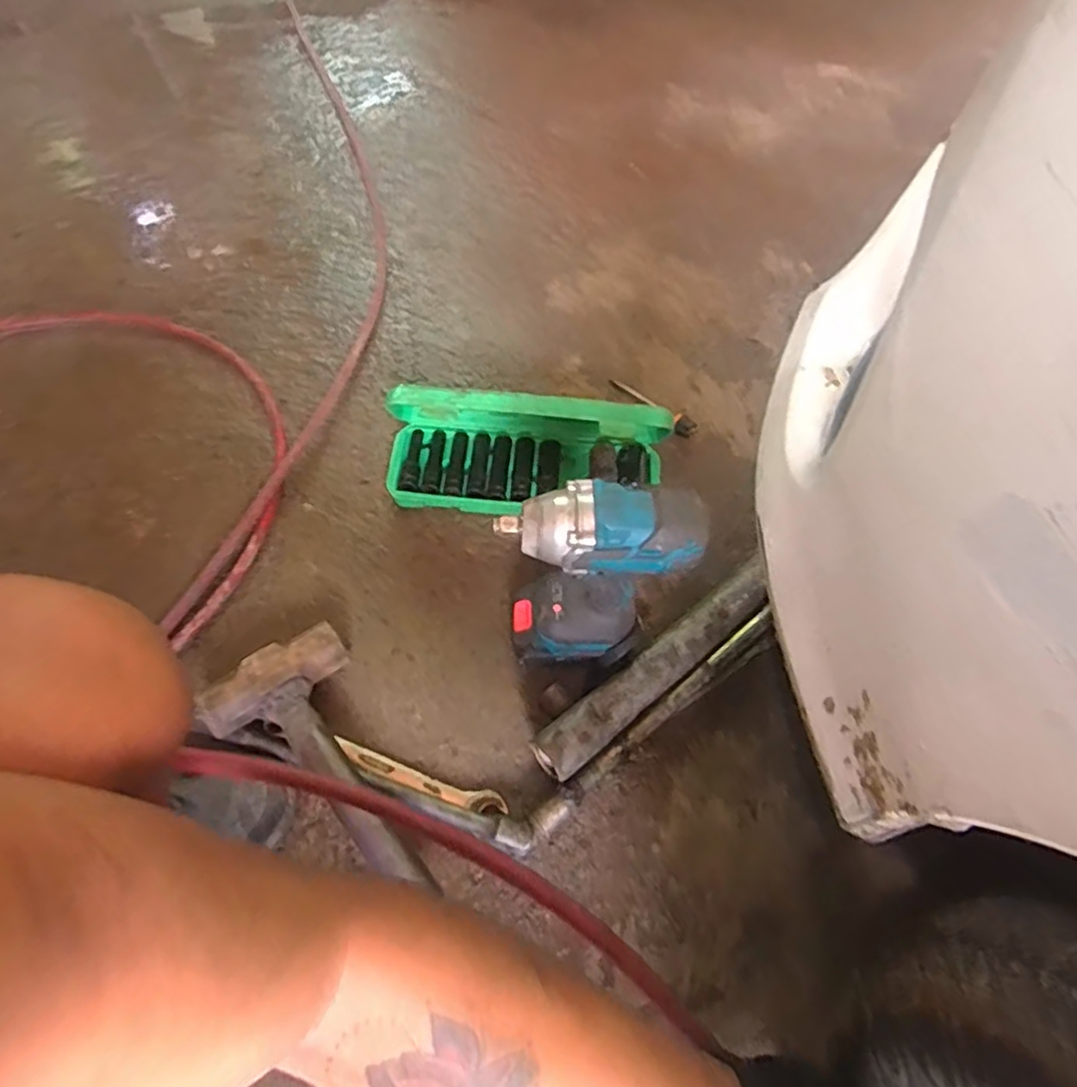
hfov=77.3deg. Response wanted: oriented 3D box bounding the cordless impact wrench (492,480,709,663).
[{"bbox_3d":[0.040,0.036,0.561,0.141,0.229,0.070,2,62,-1],"label":"cordless impact wrench"}]

